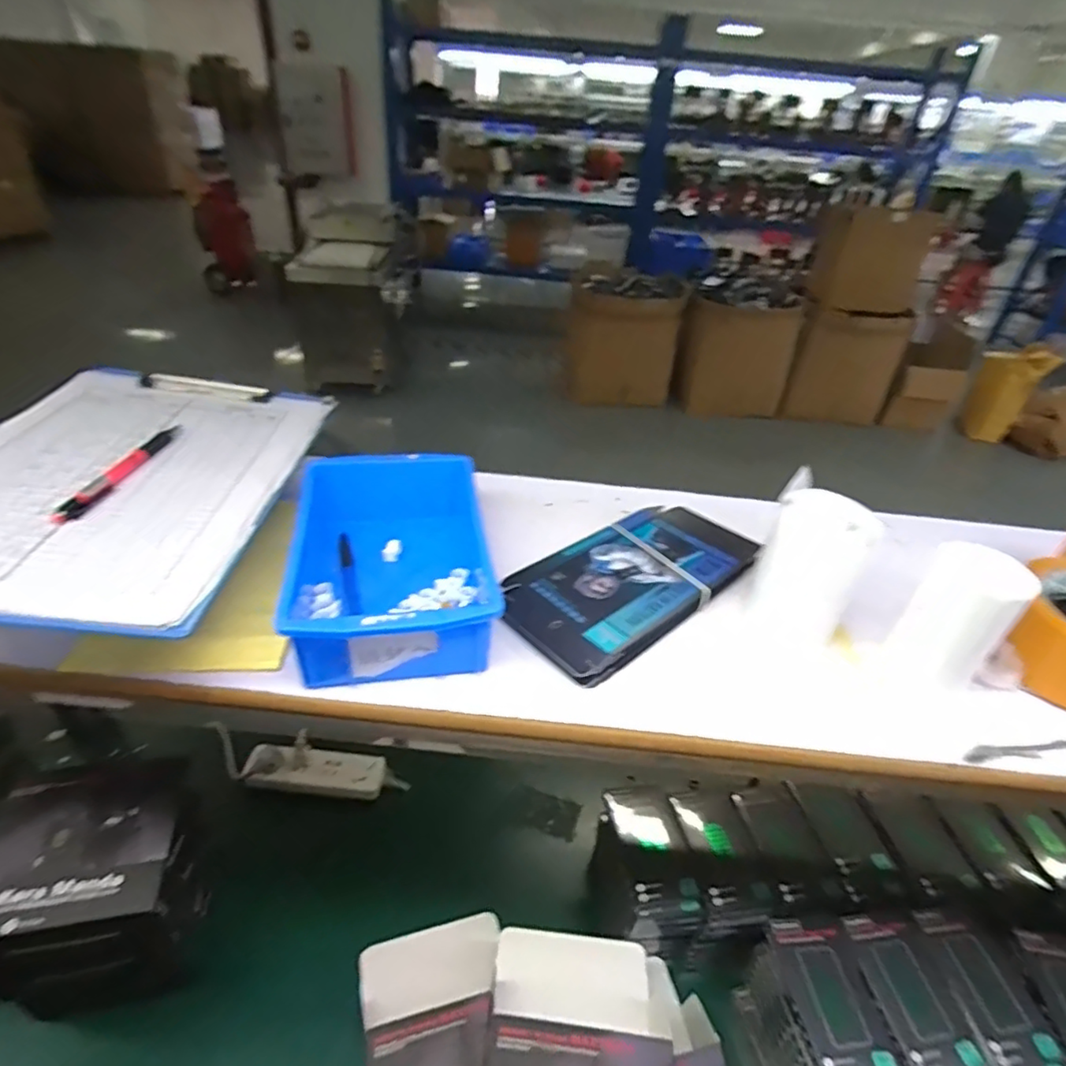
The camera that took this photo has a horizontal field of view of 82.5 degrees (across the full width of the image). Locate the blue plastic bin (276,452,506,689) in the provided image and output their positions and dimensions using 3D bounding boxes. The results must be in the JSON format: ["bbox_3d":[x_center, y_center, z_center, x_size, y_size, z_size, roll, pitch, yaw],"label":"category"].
[{"bbox_3d":[-0.106,0.023,0.463,0.132,0.073,0.204,-3,37,-11],"label":"blue plastic bin"}]

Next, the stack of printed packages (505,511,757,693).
[{"bbox_3d":[0.081,0.033,0.495,0.225,0.020,0.112,-25,46,-34],"label":"stack of printed packages"}]

